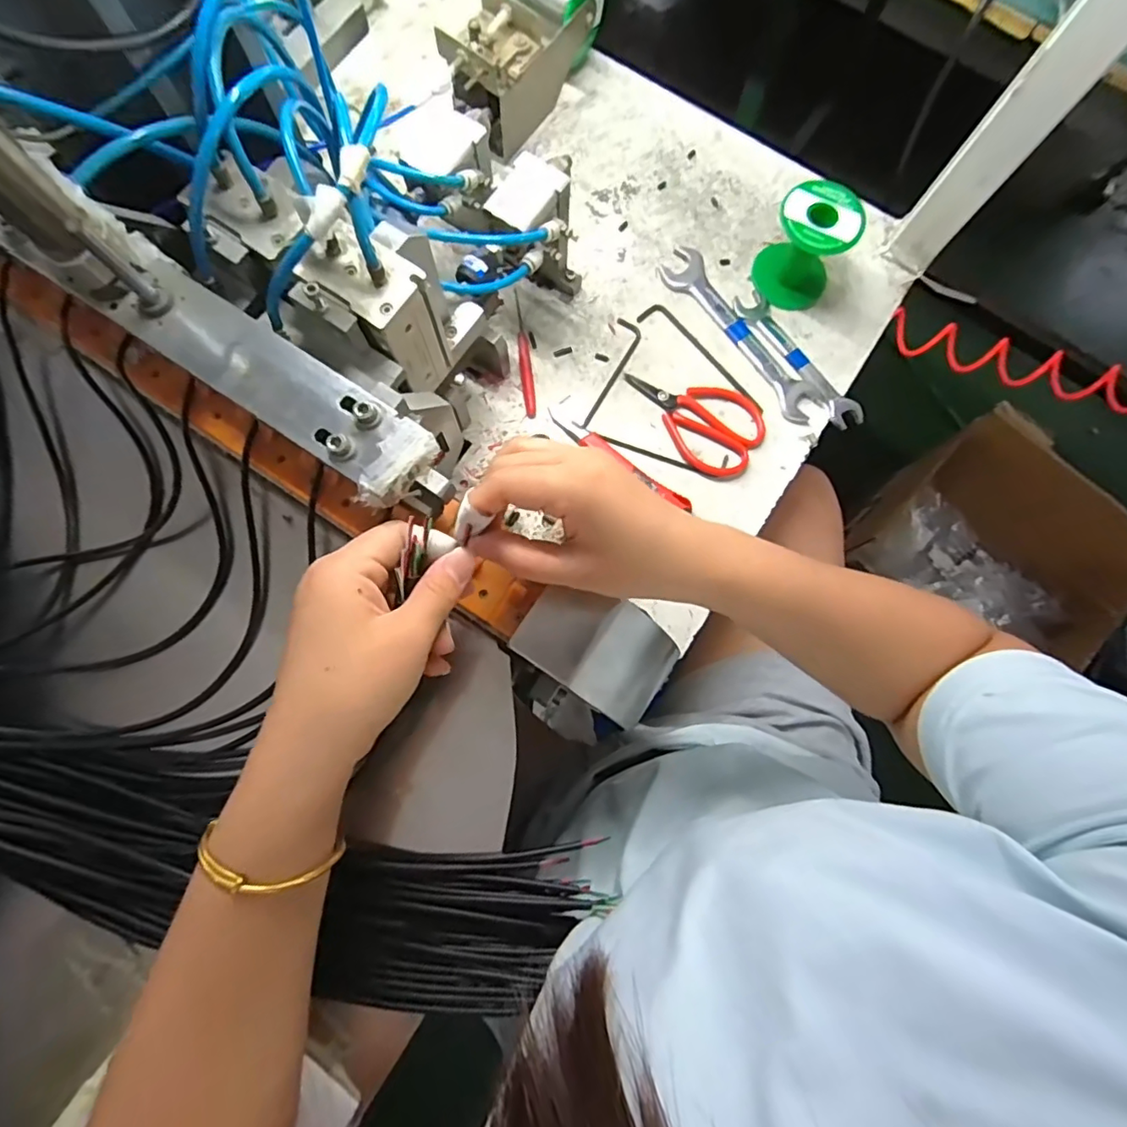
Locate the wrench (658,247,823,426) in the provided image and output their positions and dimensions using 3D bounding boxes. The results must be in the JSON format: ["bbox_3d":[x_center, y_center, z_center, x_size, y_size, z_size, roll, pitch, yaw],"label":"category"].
[{"bbox_3d":[0.162,-0.211,0.507,0.042,0.005,0.197,-35,82,-7],"label":"wrench"}]

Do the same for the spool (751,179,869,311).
[{"bbox_3d":[0.212,-0.277,0.485,0.064,0.075,0.060,0,79,-1],"label":"spool"}]

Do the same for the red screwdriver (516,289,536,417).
[{"bbox_3d":[-0.036,-0.190,0.499,0.010,0.006,0.124,-6,79,-3],"label":"red screwdriver"}]

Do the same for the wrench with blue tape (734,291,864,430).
[{"bbox_3d":[0.212,-0.184,0.500,0.028,0.008,0.153,-36,82,-8],"label":"wrench with blue tape"}]

